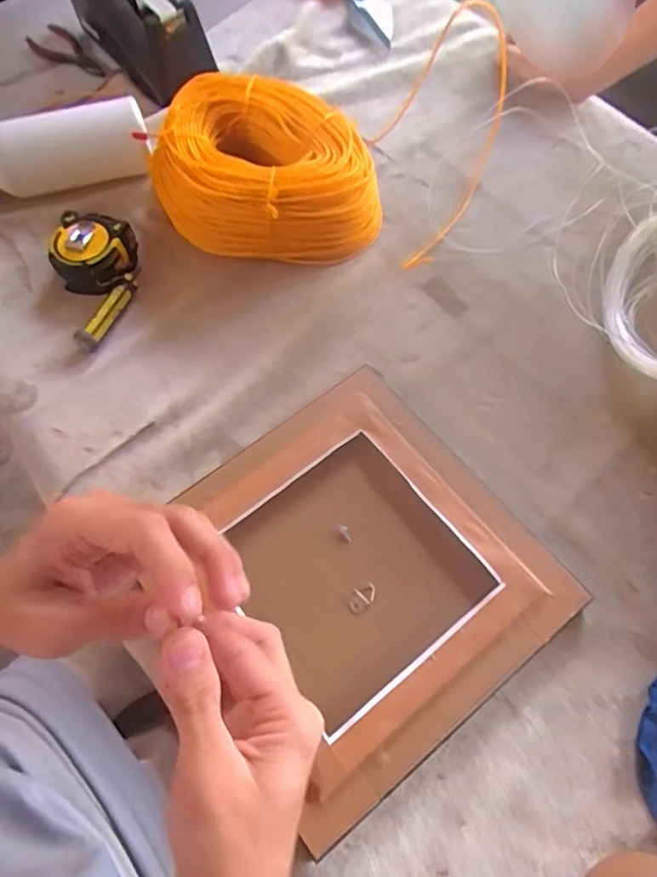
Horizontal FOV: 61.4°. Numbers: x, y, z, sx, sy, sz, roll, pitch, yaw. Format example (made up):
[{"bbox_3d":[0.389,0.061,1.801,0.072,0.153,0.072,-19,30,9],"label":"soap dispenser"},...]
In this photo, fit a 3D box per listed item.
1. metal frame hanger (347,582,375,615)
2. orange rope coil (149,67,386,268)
[{"bbox_3d":[0.024,0.117,0.402,0.024,0.005,0.016,-31,68,0],"label":"metal frame hanger"},{"bbox_3d":[-0.055,-0.255,0.530,0.214,0.083,0.166,14,69,8],"label":"orange rope coil"}]

